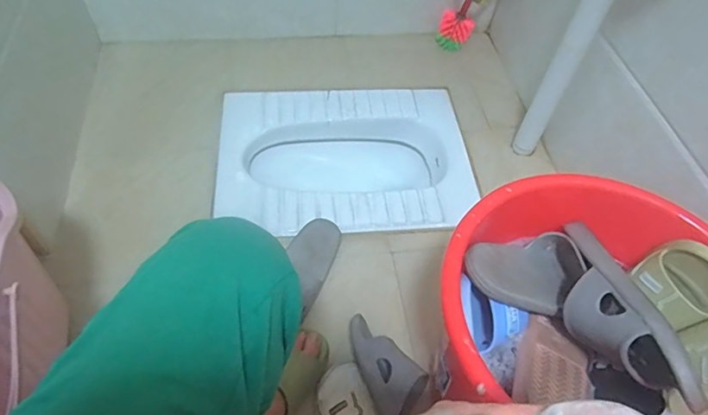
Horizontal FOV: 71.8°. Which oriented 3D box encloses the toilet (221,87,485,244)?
[{"bbox_3d":[-0.019,-0.087,1.096,0.537,0.127,0.398,-4,55,-8],"label":"toilet"}]

